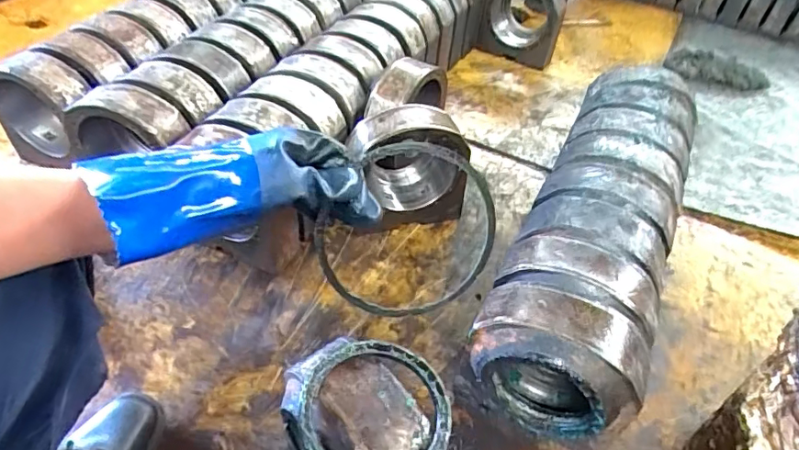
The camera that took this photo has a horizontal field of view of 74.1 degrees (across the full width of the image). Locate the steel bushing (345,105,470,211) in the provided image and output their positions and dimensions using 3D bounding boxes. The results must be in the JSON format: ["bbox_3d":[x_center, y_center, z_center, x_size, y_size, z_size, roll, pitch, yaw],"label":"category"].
[{"bbox_3d":[0.016,-0.140,1.050,0.221,0.209,0.098,-2,45,-4],"label":"steel bushing"}]

